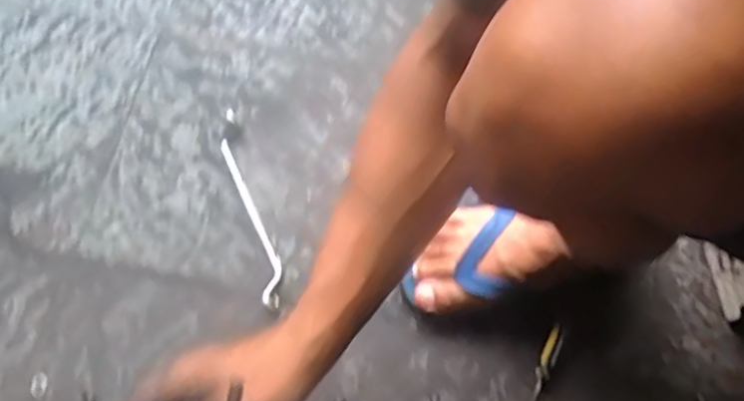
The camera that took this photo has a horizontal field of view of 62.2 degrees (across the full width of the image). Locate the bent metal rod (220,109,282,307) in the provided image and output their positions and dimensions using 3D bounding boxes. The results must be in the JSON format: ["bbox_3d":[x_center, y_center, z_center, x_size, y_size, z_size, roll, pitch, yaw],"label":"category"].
[{"bbox_3d":[-0.132,0.004,0.664,0.025,0.018,0.229,-18,69,-4],"label":"bent metal rod"}]

